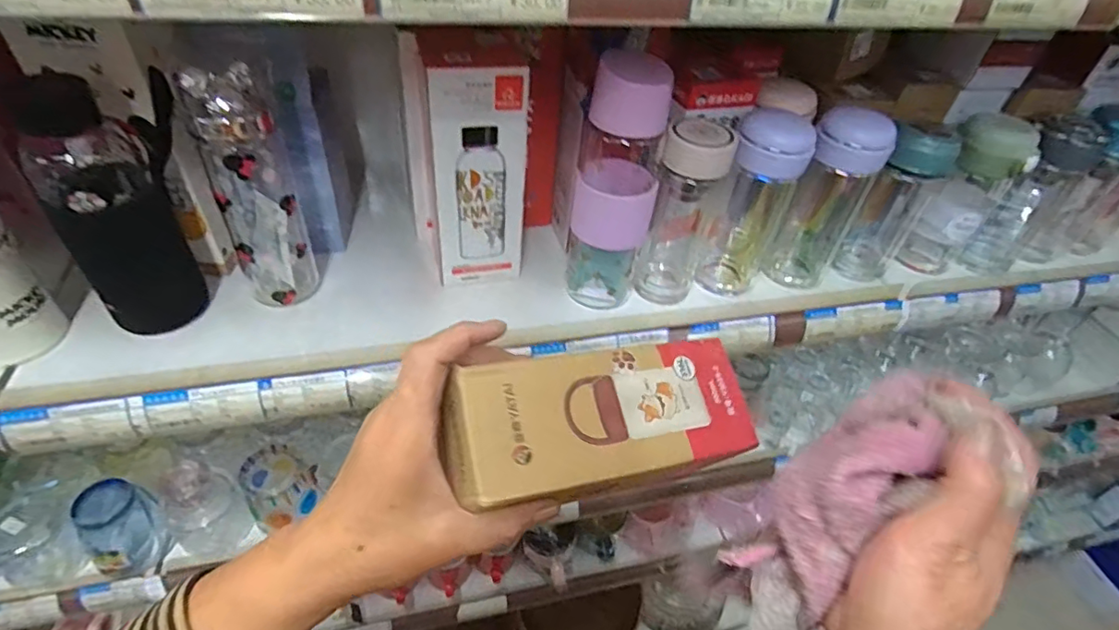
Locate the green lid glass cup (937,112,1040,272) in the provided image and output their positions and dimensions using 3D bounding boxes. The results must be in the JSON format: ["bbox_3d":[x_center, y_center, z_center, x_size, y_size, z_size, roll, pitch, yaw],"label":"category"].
[{"bbox_3d":[0.414,-0.120,0.573,0.065,0.162,0.054,21,46,13],"label":"green lid glass cup"}]

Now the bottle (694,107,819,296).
[{"bbox_3d":[0.181,-0.104,0.520,0.061,0.170,0.061,24,47,16],"label":"bottle"}]

